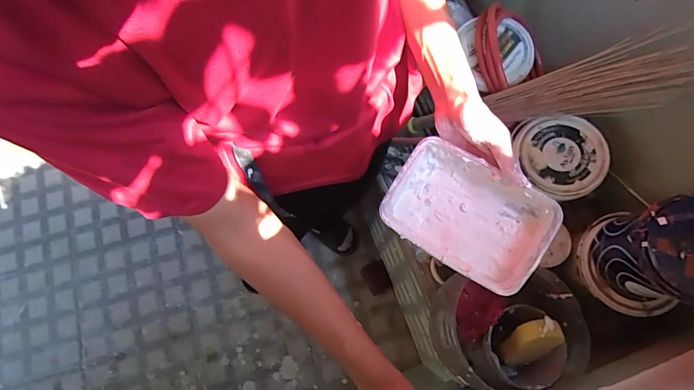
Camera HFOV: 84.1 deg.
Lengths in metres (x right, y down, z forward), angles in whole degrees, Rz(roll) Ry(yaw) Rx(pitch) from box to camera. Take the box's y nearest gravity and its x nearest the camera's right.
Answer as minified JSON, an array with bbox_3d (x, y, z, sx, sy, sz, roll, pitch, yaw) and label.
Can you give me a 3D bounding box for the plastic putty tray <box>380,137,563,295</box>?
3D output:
[{"bbox_3d":[0.131,0.020,0.426,0.170,0.049,0.115,31,87,14],"label":"plastic putty tray"}]

